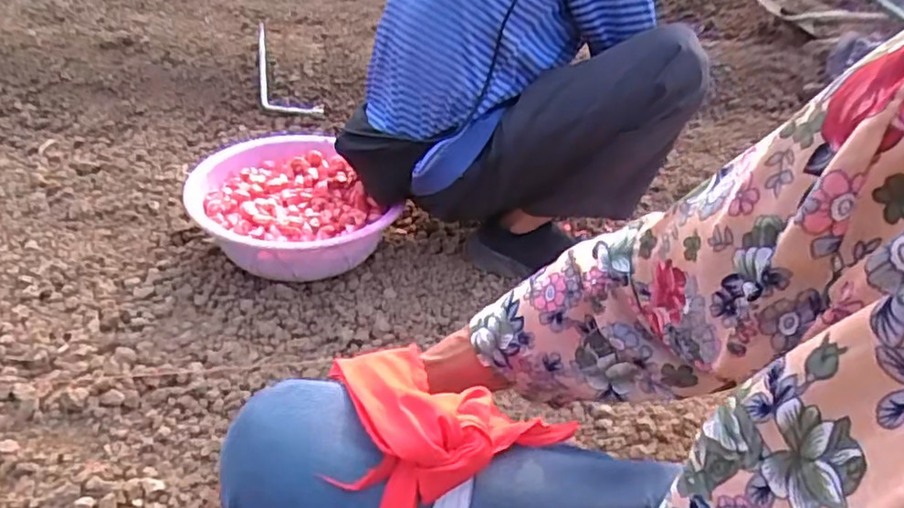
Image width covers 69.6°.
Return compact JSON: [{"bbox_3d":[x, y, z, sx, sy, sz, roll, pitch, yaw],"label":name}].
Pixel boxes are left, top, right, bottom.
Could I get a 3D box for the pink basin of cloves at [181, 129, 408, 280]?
[{"bbox_3d":[-0.298,-0.070,1.172,0.292,0.119,0.371,-19,46,-29],"label":"pink basin of cloves"}]

